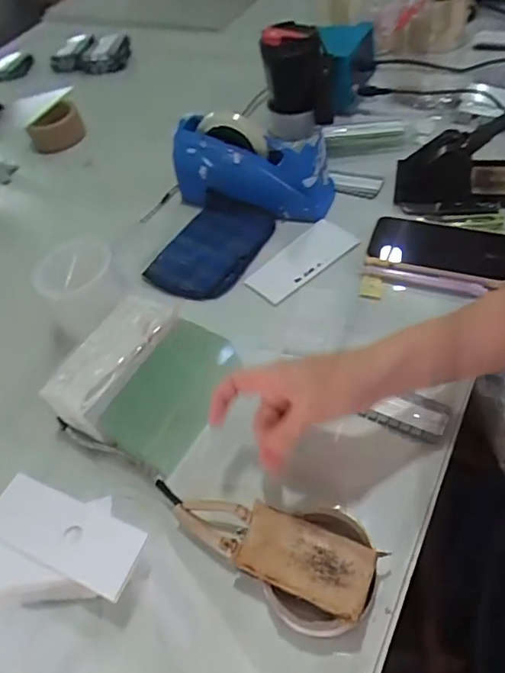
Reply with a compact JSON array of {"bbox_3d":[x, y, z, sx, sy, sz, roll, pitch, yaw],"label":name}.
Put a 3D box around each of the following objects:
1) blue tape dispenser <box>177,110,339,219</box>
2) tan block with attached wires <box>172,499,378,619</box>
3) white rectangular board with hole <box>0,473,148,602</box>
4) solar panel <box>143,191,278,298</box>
[{"bbox_3d":[-0.004,-0.219,0.643,0.207,0.104,0.064,6,54,14],"label":"blue tape dispenser"},{"bbox_3d":[0.012,0.169,0.402,0.165,0.037,0.054,15,56,20],"label":"tan block with attached wires"},{"bbox_3d":[-0.158,0.161,0.416,0.142,0.006,0.053,15,56,22],"label":"white rectangular board with hole"},{"bbox_3d":[-0.049,-0.114,0.639,0.106,0.016,0.160,26,66,16],"label":"solar panel"}]

